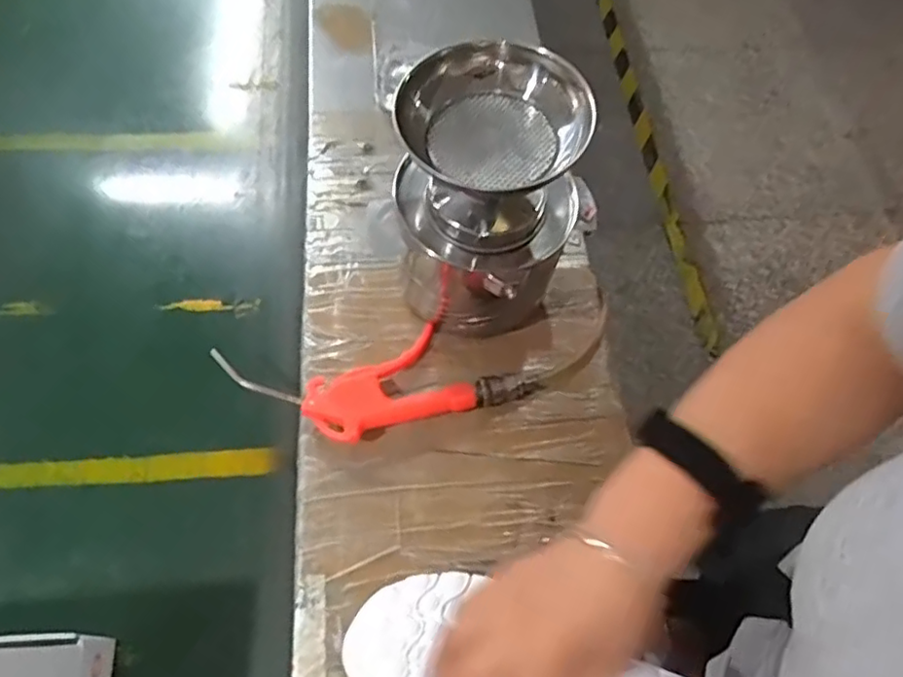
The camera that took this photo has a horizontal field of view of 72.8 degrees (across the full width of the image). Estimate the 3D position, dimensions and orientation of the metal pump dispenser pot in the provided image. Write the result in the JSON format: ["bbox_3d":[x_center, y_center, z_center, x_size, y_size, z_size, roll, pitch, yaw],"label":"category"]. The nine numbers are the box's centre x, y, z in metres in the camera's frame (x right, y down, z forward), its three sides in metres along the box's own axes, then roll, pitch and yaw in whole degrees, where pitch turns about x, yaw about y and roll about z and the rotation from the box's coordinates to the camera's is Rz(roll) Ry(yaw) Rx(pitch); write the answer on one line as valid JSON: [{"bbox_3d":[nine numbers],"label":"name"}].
[{"bbox_3d":[0.027,-0.100,0.463,0.120,0.206,0.125,1,63,-2],"label":"metal pump dispenser pot"}]

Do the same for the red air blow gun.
[{"bbox_3d":[-0.051,0.035,0.498,0.228,0.030,0.083,-15,64,-9],"label":"red air blow gun"}]

